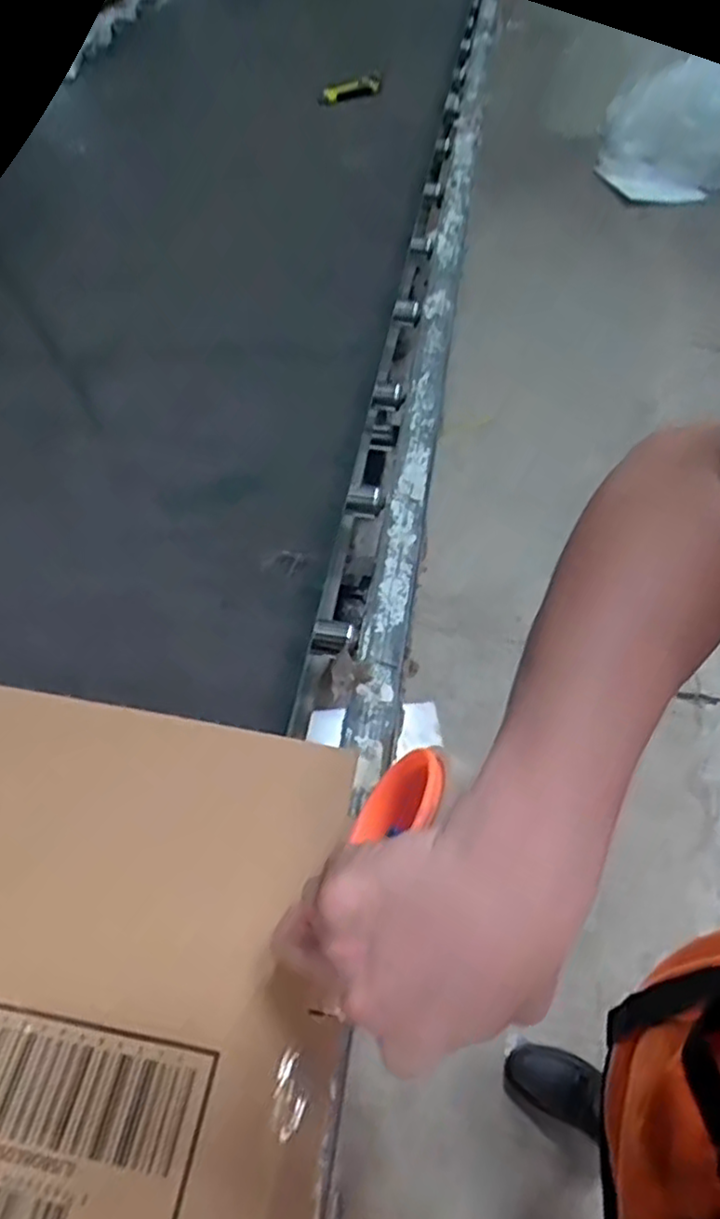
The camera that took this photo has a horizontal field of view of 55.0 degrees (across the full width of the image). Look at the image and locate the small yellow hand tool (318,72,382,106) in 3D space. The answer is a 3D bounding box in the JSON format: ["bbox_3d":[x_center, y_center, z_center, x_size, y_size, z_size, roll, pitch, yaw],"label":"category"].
[{"bbox_3d":[-0.023,-1.123,1.498,0.170,0.035,0.025,11,52,33],"label":"small yellow hand tool"}]

